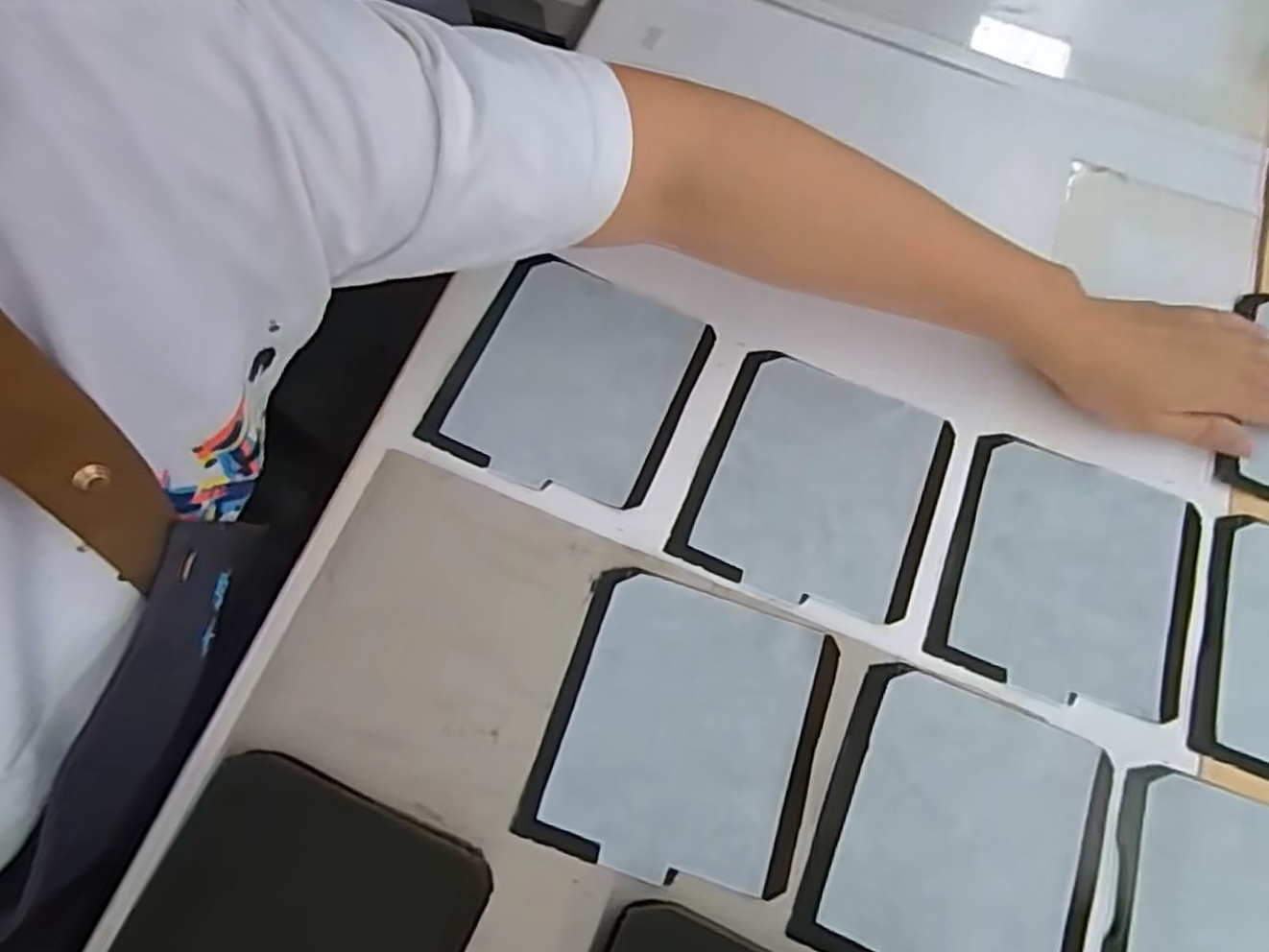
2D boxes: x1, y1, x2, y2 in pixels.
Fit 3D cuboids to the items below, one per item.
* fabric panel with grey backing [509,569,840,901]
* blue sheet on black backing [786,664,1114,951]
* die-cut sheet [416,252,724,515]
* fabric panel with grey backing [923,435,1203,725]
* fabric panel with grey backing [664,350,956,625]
[{"bbox_3d":[0.024,0.123,0.367,0.124,0.006,0.132,17,71,6],"label":"fabric panel with grey backing"},{"bbox_3d":[0.154,0.170,0.357,0.126,0.007,0.135,20,72,7],"label":"blue sheet on black backing"},{"bbox_3d":[-0.035,-0.054,0.428,0.127,0.008,0.132,24,75,3],"label":"die-cut sheet"},{"bbox_3d":[0.231,0.053,0.401,0.125,0.006,0.131,20,72,7],"label":"fabric panel with grey backing"},{"bbox_3d":[0.100,0.005,0.414,0.125,0.010,0.132,22,72,8],"label":"fabric panel with grey backing"}]

